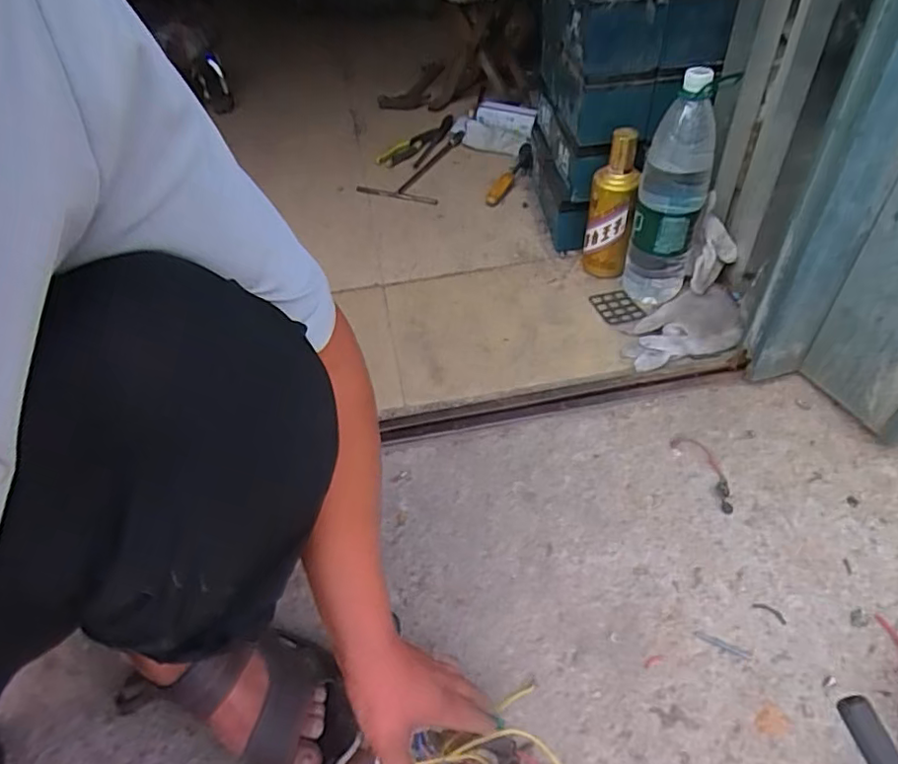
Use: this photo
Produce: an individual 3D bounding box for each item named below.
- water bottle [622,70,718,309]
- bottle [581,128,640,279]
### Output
[{"bbox_3d":[0.307,-0.254,0.799,0.094,0.278,0.088,15,56,13],"label":"water bottle"},{"bbox_3d":[0.247,-0.263,0.893,0.070,0.212,0.080,12,56,11],"label":"bottle"}]

